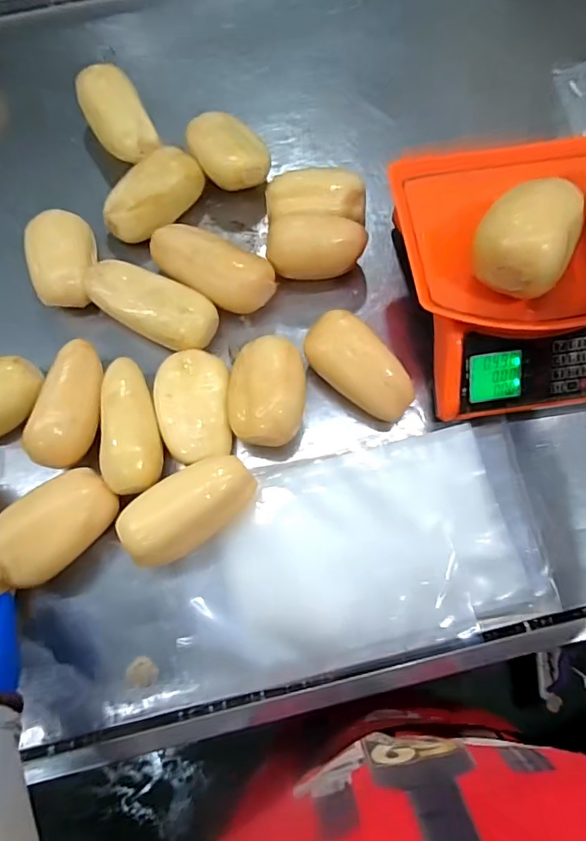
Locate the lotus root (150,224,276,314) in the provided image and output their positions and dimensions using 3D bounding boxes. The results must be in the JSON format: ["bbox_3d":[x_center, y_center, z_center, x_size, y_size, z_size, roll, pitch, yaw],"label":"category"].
[{"bbox_3d":[-0.103,-0.189,0.620,0.168,0.064,0.078,28,76,8],"label":"lotus root"}]

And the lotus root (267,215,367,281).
[{"bbox_3d":[0.027,-0.206,0.613,0.121,0.074,0.064,-1,74,0],"label":"lotus root"}]

